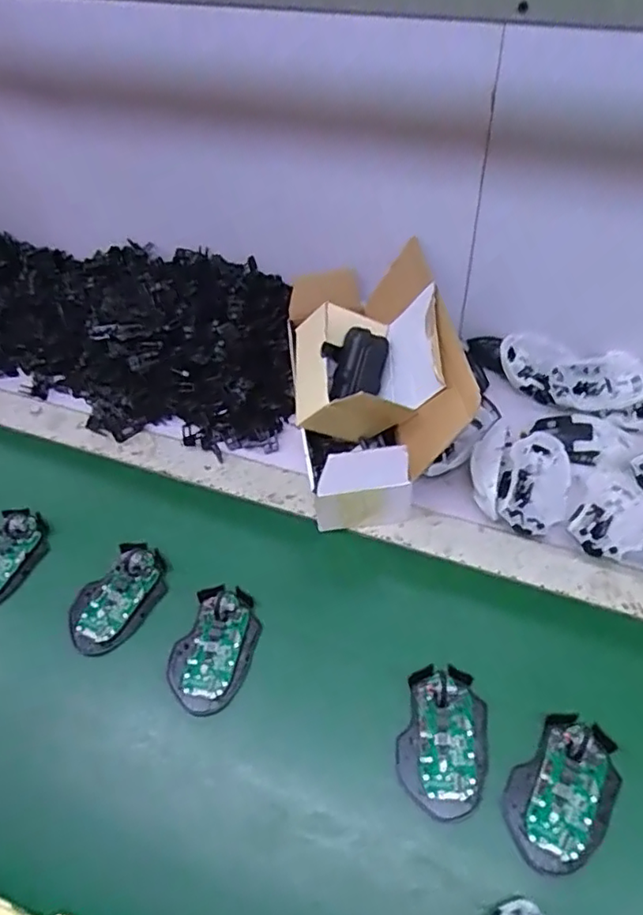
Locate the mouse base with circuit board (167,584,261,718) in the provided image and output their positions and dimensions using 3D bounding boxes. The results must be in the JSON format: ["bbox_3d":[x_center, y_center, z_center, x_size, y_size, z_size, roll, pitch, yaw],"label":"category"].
[{"bbox_3d":[-0.100,0.179,0.565,0.072,0.017,0.113,15,59,14],"label":"mouse base with circuit board"}]

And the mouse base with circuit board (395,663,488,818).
[{"bbox_3d":[0.103,0.235,0.501,0.070,0.017,0.110,9,57,11],"label":"mouse base with circuit board"}]

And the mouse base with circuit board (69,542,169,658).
[{"bbox_3d":[-0.204,0.140,0.599,0.073,0.017,0.111,34,65,24],"label":"mouse base with circuit board"}]

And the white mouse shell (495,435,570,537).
[{"bbox_3d":[0.226,0.028,0.629,0.066,0.028,0.114,18,59,16],"label":"white mouse shell"}]

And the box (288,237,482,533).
[{"bbox_3d":[0.052,-0.093,0.650,0.161,0.158,0.283,-6,56,1],"label":"box"}]

